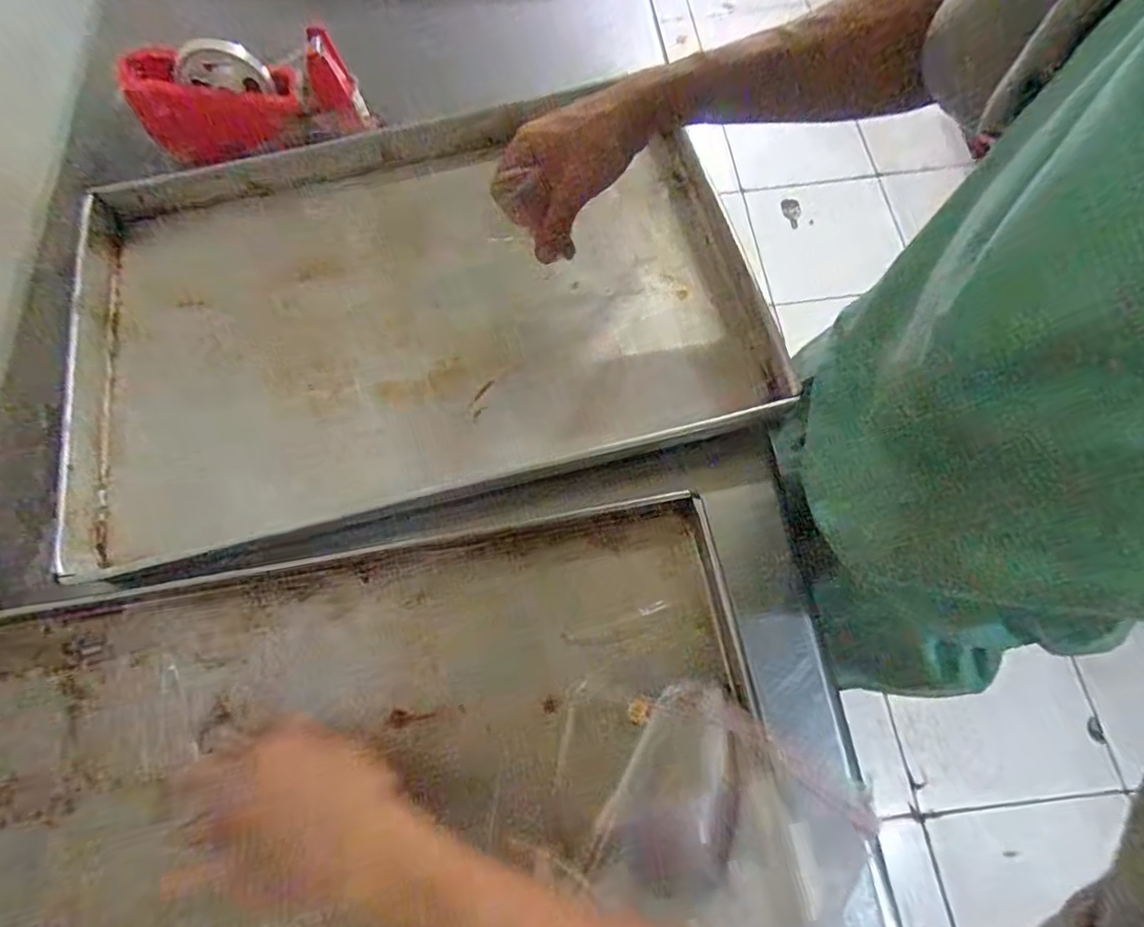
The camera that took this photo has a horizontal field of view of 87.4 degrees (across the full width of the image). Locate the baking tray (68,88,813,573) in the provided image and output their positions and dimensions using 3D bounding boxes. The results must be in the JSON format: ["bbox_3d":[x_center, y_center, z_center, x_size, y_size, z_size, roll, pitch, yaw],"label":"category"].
[{"bbox_3d":[-0.143,-0.148,0.550,0.596,0.052,0.407,-13,68,-4],"label":"baking tray"}]

